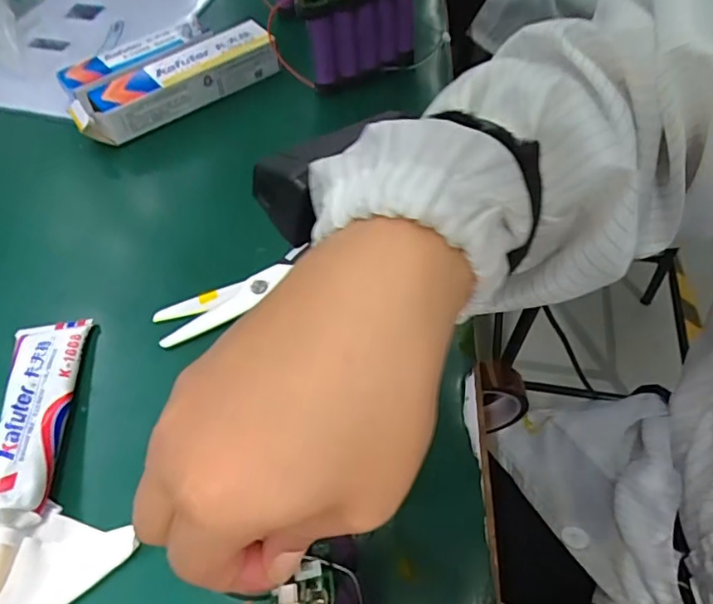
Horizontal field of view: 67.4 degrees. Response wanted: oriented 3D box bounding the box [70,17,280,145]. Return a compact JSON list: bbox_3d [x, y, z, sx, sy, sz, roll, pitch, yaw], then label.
[{"bbox_3d":[-0.166,-0.202,0.497,0.189,0.042,0.054,-28,58,-15],"label":"box"}]

